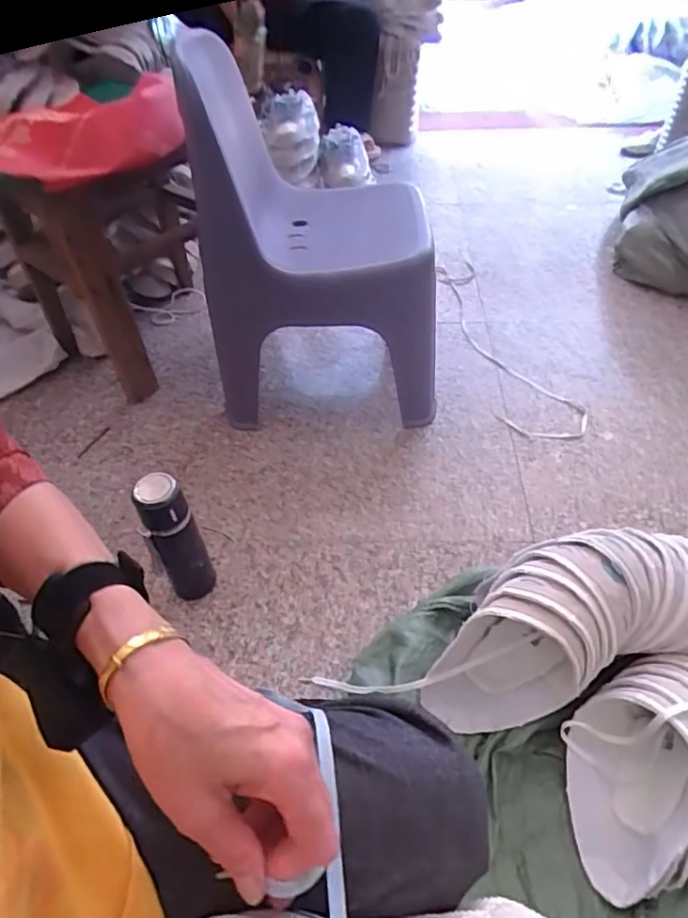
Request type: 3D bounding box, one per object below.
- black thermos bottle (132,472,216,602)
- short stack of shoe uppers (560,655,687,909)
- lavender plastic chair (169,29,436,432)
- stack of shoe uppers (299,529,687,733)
[{"bbox_3d":[-0.230,0.118,0.805,0.063,0.239,0.055,-16,50,-11],"label":"black thermos bottle"},{"bbox_3d":[0.343,0.343,0.648,0.157,0.144,0.244,13,49,13],"label":"short stack of shoe uppers"},{"bbox_3d":[-0.040,-0.365,0.987,0.387,0.597,0.309,-3,47,-1],"label":"lavender plastic chair"},{"bbox_3d":[0.298,0.213,0.737,0.385,0.187,0.153,-13,50,-9],"label":"stack of shoe uppers"}]

